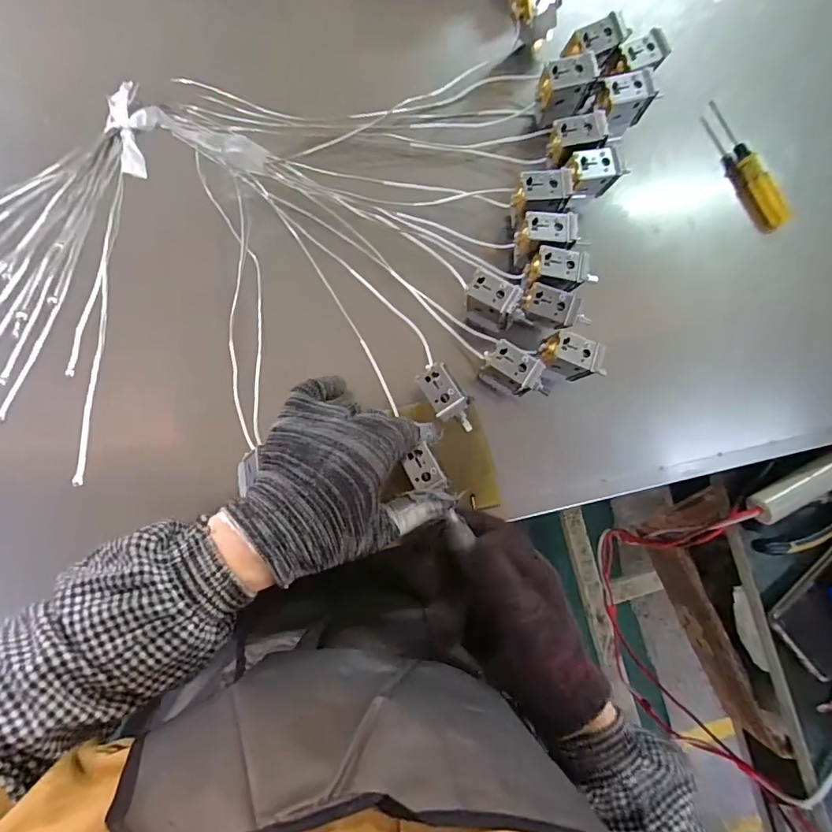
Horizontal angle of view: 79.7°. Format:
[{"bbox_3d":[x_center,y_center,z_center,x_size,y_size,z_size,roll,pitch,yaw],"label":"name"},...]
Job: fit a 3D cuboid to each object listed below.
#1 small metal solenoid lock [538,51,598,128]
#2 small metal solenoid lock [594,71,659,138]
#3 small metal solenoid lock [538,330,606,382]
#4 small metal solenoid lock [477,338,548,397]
[{"bbox_3d":[0.120,-0.265,0.411,0.039,0.057,0.025,-14,88,-5],"label":"small metal solenoid lock"},{"bbox_3d":[0.165,-0.253,0.403,0.042,0.038,0.027,-12,88,-5],"label":"small metal solenoid lock"},{"bbox_3d":[0.119,-0.045,0.378,0.047,0.020,0.030,20,86,-3],"label":"small metal solenoid lock"},{"bbox_3d":[0.078,-0.033,0.373,0.054,0.018,0.030,28,85,-3],"label":"small metal solenoid lock"}]

